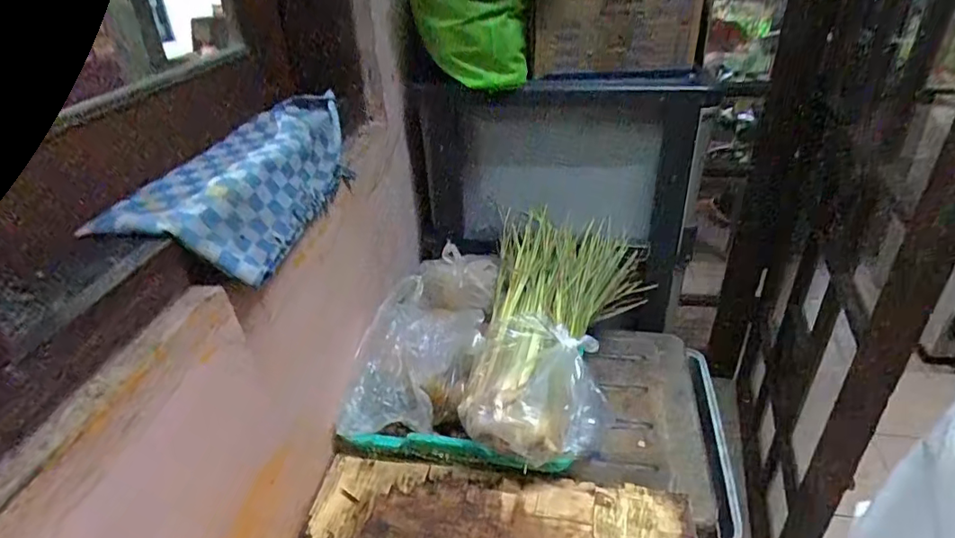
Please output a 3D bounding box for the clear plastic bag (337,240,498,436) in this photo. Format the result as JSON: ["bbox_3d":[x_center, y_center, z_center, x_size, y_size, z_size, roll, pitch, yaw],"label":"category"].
[{"bbox_3d":[-0.055,0.096,0.793,0.156,0.111,0.336,11,47,21],"label":"clear plastic bag"}]

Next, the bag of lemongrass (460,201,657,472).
[{"bbox_3d":[0.125,0.078,0.801,0.223,0.113,0.459,5,32,11],"label":"bag of lemongrass"}]

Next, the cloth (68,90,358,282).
[{"bbox_3d":[-0.238,-0.095,0.594,0.118,0.082,0.332,1,31,6],"label":"cloth"}]

